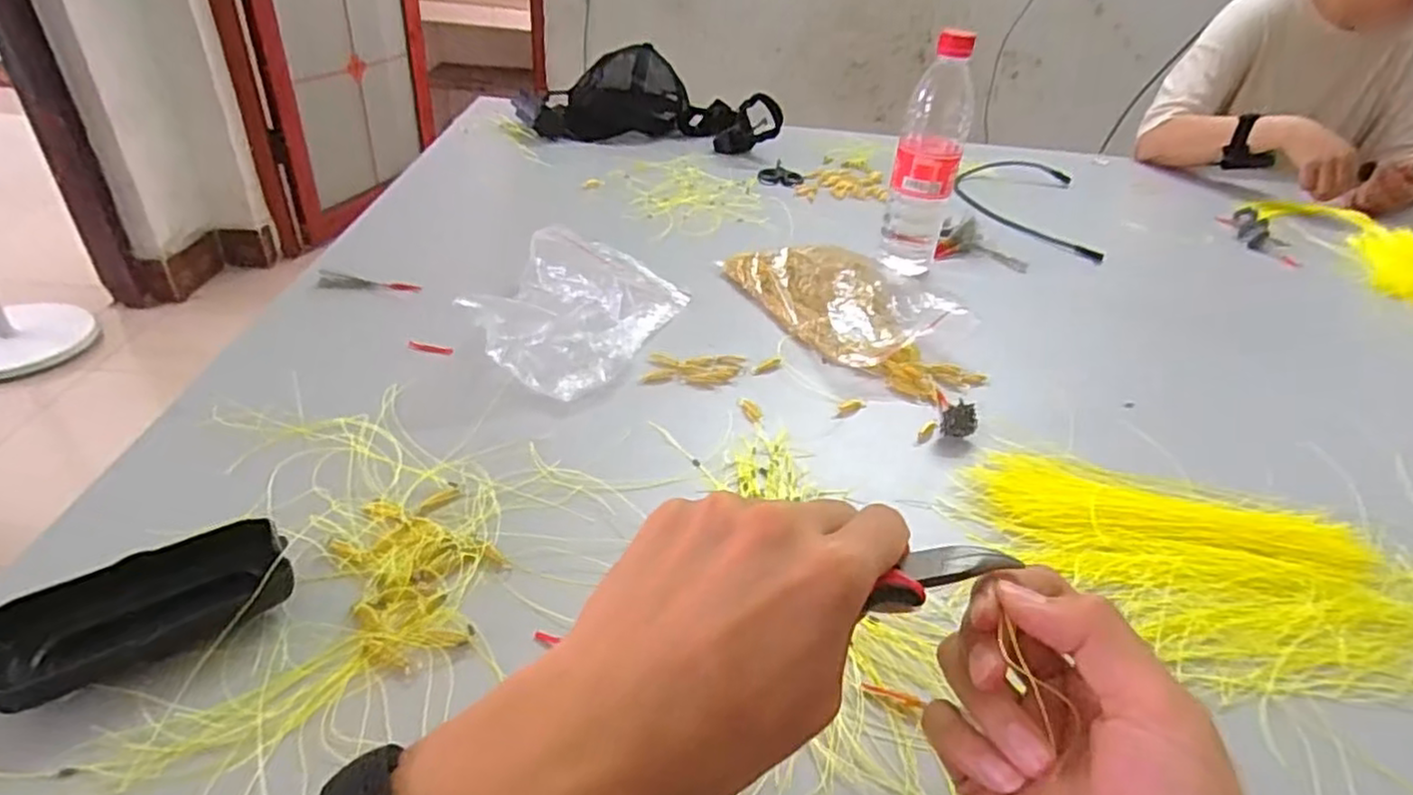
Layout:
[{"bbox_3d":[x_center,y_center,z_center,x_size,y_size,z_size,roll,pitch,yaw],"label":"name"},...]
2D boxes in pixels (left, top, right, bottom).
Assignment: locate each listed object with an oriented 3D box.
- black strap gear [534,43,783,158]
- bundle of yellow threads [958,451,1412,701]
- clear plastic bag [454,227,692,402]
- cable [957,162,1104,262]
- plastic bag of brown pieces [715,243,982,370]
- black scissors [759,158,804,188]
[{"bbox_3d":[-0.057,-0.433,1.001,0.325,0.095,0.166,10,35,4],"label":"black strap gear"},{"bbox_3d":[0.301,0.104,0.413,0.277,0.013,0.159,14,36,10],"label":"bundle of yellow threads"},{"bbox_3d":[-0.108,-0.075,0.555,0.134,0.040,0.192,17,36,14],"label":"clear plastic bag"},{"bbox_3d":[0.428,-0.268,0.937,0.164,0.025,0.306,12,37,9],"label":"cable"},{"bbox_3d":[0.118,-0.095,0.622,0.139,0.041,0.207,-9,38,-21],"label":"plastic bag of brown pieces"},{"bbox_3d":[0.105,-0.312,0.955,0.061,0.005,0.113,9,37,5],"label":"black scissors"}]

